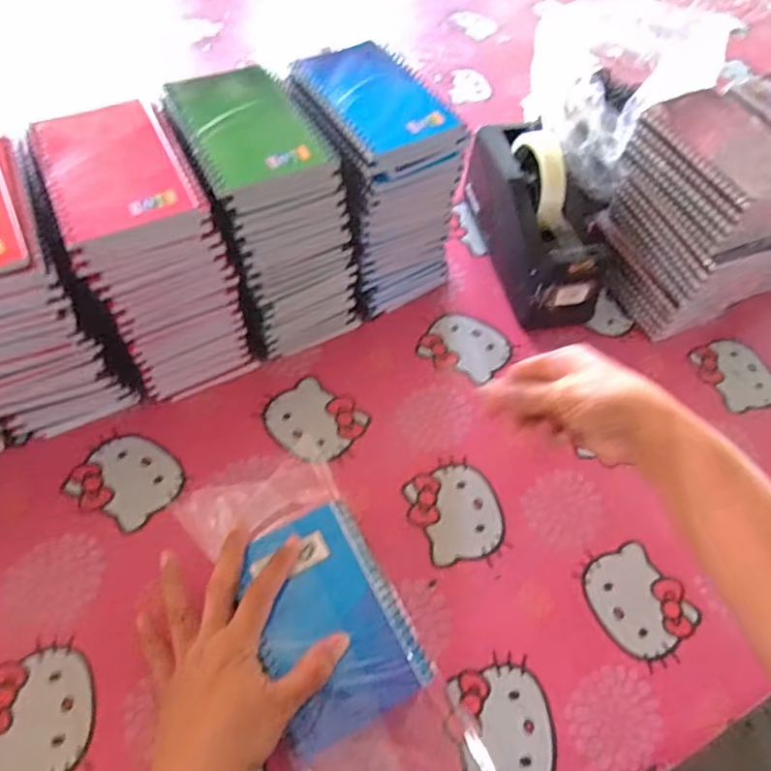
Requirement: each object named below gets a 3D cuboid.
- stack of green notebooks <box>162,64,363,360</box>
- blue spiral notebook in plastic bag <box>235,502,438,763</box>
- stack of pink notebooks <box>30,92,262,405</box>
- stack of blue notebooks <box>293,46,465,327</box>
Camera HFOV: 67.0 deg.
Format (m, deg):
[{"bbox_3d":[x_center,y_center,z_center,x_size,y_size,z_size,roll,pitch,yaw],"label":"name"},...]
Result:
[{"bbox_3d":[-0.097,-0.138,0.496,0.103,0.193,0.134,-26,63,-19],"label":"stack of green notebooks"},{"bbox_3d":[-0.036,0.147,0.373,0.090,0.014,0.129,-24,63,-18],"label":"blue spiral notebook in plastic bag"},{"bbox_3d":[-0.188,-0.100,0.467,0.098,0.188,0.137,-25,63,-19],"label":"stack of pink notebooks"},{"bbox_3d":[-0.011,-0.177,0.528,0.101,0.188,0.133,-27,64,-19],"label":"stack of blue notebooks"}]

